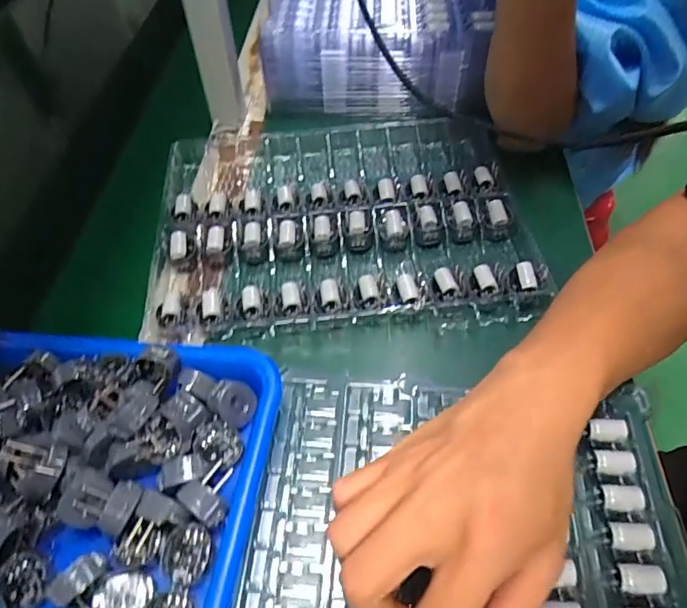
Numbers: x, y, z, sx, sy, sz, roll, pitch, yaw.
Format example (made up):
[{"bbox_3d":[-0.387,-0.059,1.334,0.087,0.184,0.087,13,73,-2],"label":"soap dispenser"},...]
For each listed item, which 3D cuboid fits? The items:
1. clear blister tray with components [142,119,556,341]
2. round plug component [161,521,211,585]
[{"bbox_3d":[-0.001,-0.074,0.431,0.291,0.033,0.232,-5,52,-1],"label":"clear blister tray with components"},{"bbox_3d":[-0.081,0.128,0.266,0.025,0.009,0.027,-4,52,0],"label":"round plug component"}]

